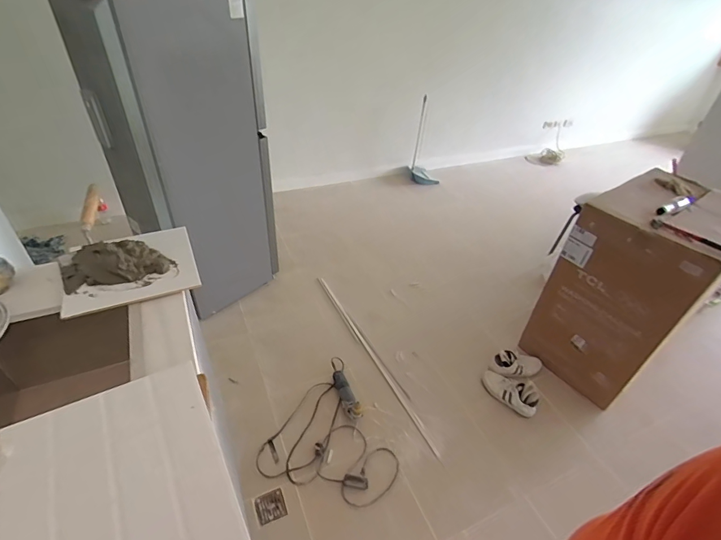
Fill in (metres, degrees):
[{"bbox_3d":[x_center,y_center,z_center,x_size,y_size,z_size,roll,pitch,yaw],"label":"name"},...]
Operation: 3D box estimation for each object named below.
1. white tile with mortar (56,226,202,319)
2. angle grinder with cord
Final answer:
[{"bbox_3d":[-0.619,-0.002,1.020,0.298,0.072,0.255,-17,46,-19],"label":"white tile with mortar"},{"bbox_3d":[-0.104,0.722,1.722,0.478,0.081,0.603,26,48,24],"label":"angle grinder with cord"}]

